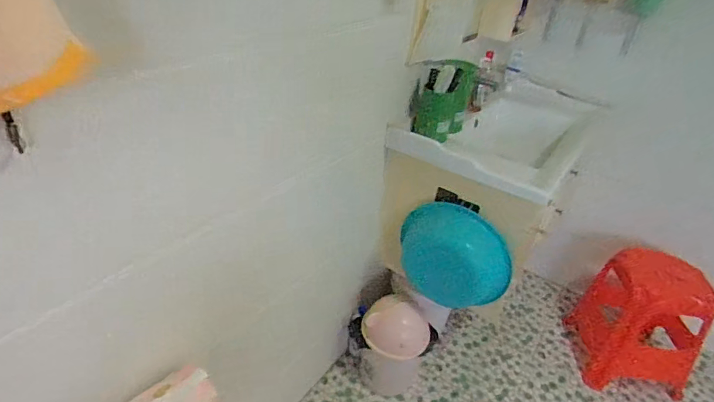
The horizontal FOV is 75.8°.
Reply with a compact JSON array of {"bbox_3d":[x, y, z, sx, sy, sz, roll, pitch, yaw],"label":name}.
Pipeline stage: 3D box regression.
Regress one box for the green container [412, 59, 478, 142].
[{"bbox_3d":[0.263,-0.312,1.365,0.154,0.206,0.181,13,33,9],"label":"green container"}]

